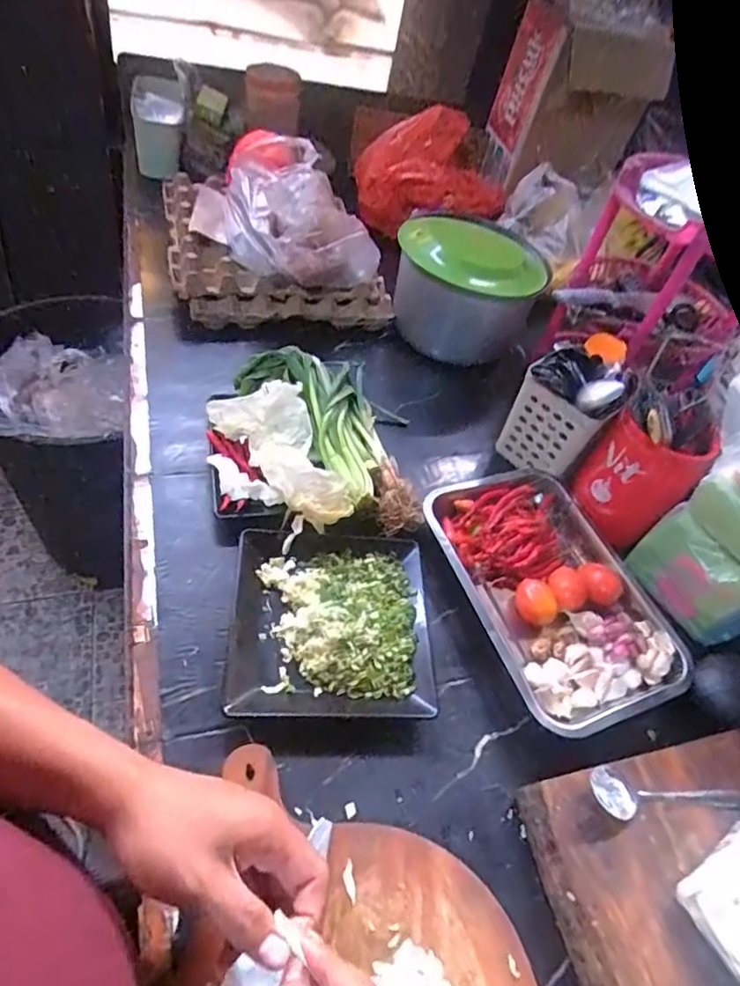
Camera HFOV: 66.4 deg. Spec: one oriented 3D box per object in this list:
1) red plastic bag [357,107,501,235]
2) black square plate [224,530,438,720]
[{"bbox_3d":[0.122,-0.634,1.113,0.356,0.157,0.150,-24,61,-28],"label":"red plastic bag"},{"bbox_3d":[-0.038,0.126,0.568,0.196,0.033,0.193,5,51,-9],"label":"black square plate"}]

